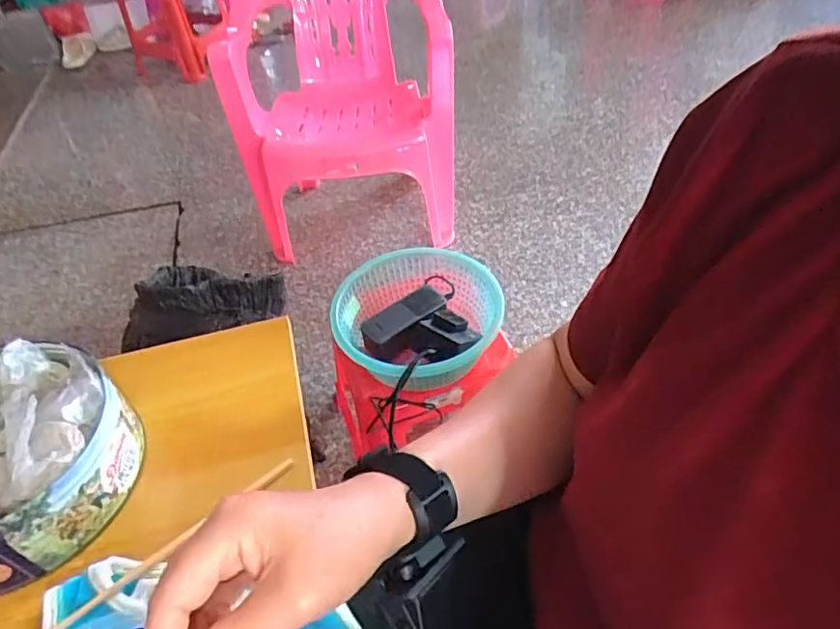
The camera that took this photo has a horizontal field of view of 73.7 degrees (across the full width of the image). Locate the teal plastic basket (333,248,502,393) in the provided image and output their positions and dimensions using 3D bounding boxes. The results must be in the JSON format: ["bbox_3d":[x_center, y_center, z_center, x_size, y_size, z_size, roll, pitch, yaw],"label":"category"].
[{"bbox_3d":[-0.005,0.013,0.833,0.232,0.088,0.235,-8,46,-3],"label":"teal plastic basket"}]

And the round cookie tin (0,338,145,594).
[{"bbox_3d":[-0.336,0.112,0.446,0.185,0.095,0.177,-2,46,2],"label":"round cookie tin"}]

